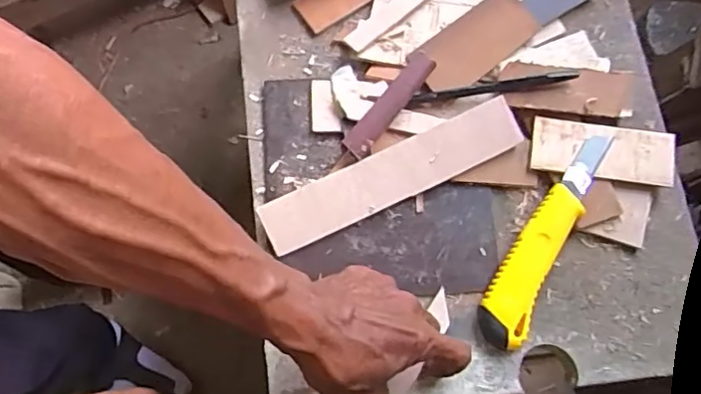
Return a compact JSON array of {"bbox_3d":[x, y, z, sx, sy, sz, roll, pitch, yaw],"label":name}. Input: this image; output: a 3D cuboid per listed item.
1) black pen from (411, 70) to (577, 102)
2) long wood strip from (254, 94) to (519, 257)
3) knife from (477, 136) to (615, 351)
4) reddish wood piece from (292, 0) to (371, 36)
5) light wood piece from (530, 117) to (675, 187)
[{"bbox_3d":[0.118,-0.090,0.482,0.135,0.008,0.010,-9,75,0],"label":"black pen"},{"bbox_3d":[0.033,-0.016,0.468,0.213,0.007,0.043,-25,86,-4],"label":"long wood strip"},{"bbox_3d":[0.153,0.029,0.458,0.037,0.019,0.185,30,78,9],"label":"knife"},{"bbox_3d":[-0.011,-0.178,0.526,0.075,0.005,0.038,-35,77,-7],"label":"reddish wood piece"},{"bbox_3d":[0.205,-0.036,0.481,0.111,0.008,0.045,8,76,4],"label":"light wood piece"}]

